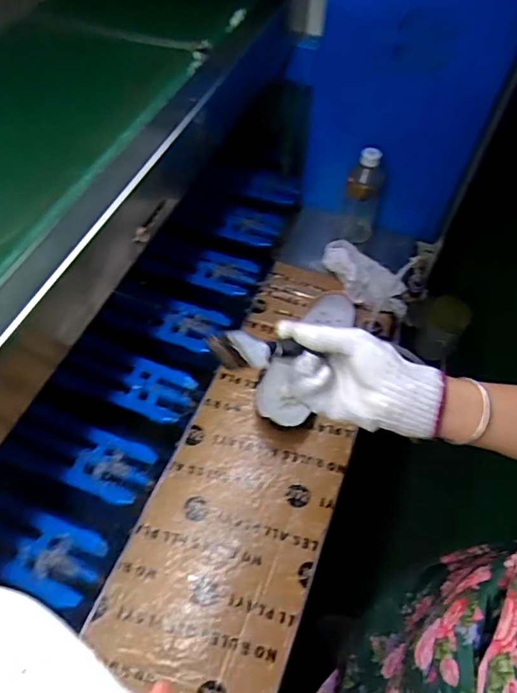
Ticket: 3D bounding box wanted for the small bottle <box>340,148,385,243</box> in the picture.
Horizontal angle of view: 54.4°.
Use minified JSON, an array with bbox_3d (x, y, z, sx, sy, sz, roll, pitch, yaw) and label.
[{"bbox_3d":[0.170,-0.246,0.817,0.057,0.172,0.051,14,57,7],"label":"small bottle"}]

